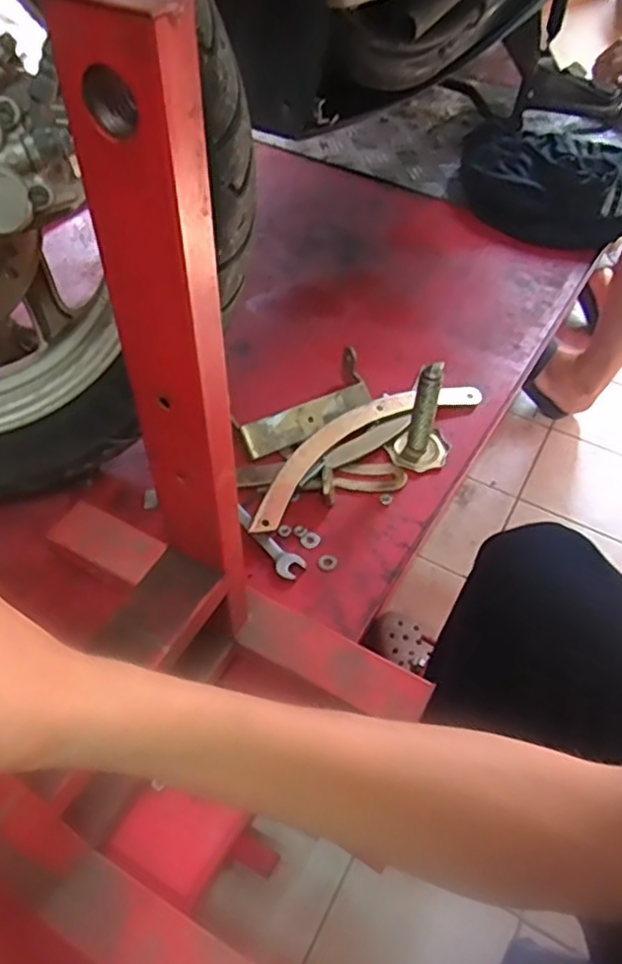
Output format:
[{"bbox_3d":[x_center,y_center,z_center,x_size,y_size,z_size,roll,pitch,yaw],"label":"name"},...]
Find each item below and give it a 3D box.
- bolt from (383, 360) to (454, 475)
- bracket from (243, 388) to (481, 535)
[{"bbox_3d":[0.098,-0.059,0.564,0.055,0.089,0.051,-13,51,-15],"label":"bolt"},{"bbox_3d":[0.043,-0.035,0.581,0.254,0.019,0.052,-32,58,-27],"label":"bracket"}]

